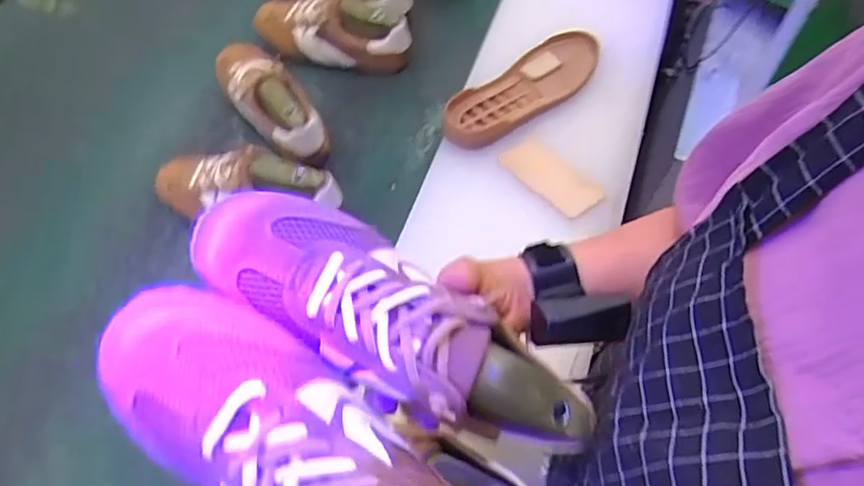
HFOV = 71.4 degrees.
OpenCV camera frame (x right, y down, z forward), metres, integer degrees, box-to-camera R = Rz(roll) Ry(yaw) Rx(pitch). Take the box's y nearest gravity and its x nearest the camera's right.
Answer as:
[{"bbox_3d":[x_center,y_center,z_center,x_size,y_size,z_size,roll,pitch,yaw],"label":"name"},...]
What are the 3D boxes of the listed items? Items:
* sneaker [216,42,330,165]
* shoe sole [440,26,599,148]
[{"bbox_3d":[-0.236,-0.215,0.873,0.091,0.087,0.259,-32,62,-18],"label":"sneaker"},{"bbox_3d":[0.125,-0.210,0.807,0.260,0.032,0.084,-36,65,-20],"label":"shoe sole"}]

